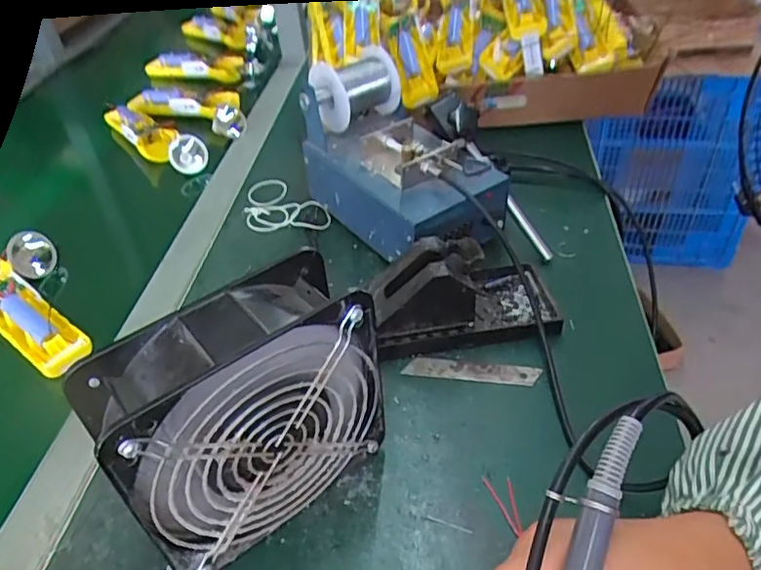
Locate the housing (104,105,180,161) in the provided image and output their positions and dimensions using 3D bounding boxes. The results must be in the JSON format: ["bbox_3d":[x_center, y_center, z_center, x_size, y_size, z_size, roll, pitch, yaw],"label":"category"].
[{"bbox_3d":[-0.311,-0.197,0.758,0.049,0.038,0.149,-35,49,-30],"label":"housing"}]

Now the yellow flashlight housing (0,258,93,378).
[{"bbox_3d":[-0.308,0.026,0.501,0.150,0.028,0.048,24,49,29],"label":"yellow flashlight housing"}]

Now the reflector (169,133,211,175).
[{"bbox_3d":[-0.233,-0.158,0.703,0.045,0.046,0.017,-4,-1,-23],"label":"reflector"}]

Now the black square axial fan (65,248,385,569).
[{"bbox_3d":[-0.070,0.077,0.331,0.144,0.153,0.056,-31,47,-26],"label":"black square axial fan"}]

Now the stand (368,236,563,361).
[{"bbox_3d":[0.062,0.000,0.467,0.155,0.068,0.076,-8,42,-3],"label":"stand"}]

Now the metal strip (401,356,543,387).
[{"bbox_3d":[0.070,0.066,0.445,0.100,0.006,0.017,4,42,10],"label":"metal strip"}]

